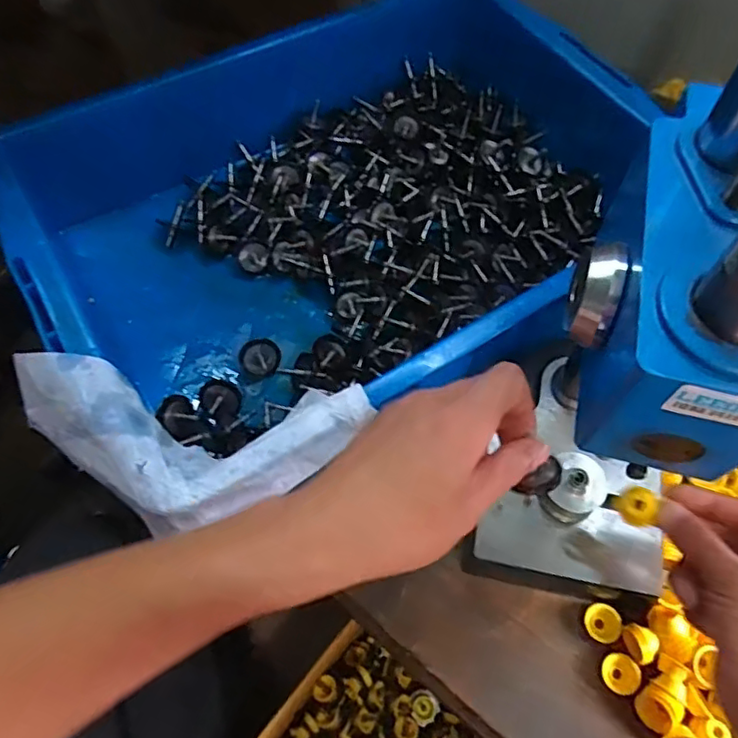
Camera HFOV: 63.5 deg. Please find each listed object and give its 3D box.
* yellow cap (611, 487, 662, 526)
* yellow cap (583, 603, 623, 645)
[{"bbox_3d":[0.161,0.082,0.355,0.020,0.013,0.022,-1,60,2],"label":"yellow cap"},{"bbox_3d":[0.163,0.178,0.416,0.023,0.009,0.025,-1,60,2],"label":"yellow cap"}]

